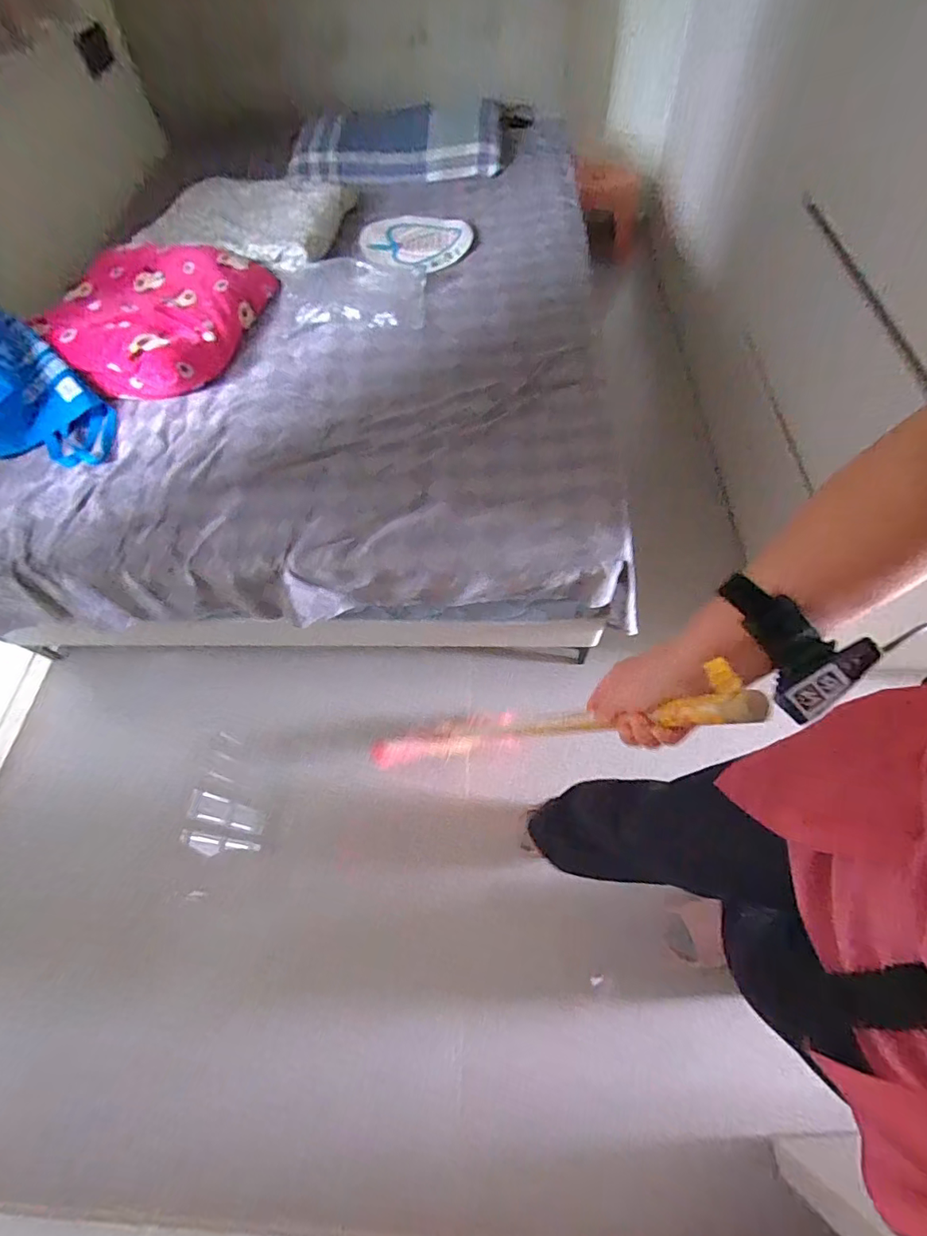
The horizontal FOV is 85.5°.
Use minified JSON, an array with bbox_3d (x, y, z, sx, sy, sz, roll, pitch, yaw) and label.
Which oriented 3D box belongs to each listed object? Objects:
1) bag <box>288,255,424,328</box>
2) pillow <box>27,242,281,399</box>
[{"bbox_3d":[-0.274,-0.812,1.244,0.352,0.058,0.227,0,61,3],"label":"bag"},{"bbox_3d":[-0.749,-0.747,1.195,0.458,0.088,0.487,14,67,6],"label":"pillow"}]

